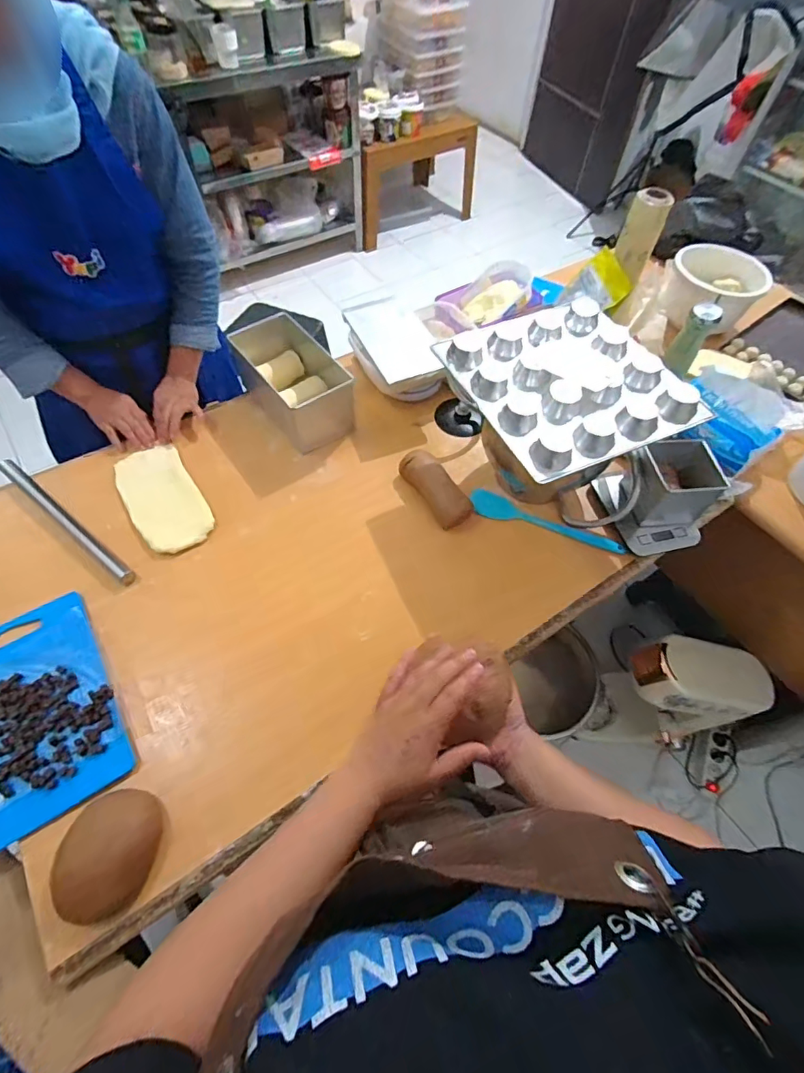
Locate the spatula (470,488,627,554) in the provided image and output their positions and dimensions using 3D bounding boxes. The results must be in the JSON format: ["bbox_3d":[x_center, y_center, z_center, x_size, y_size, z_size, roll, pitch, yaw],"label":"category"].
[{"bbox_3d":[0.249,-0.027,0.838,0.264,0.021,0.056,20,59,9],"label":"spatula"}]

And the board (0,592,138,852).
[{"bbox_3d":[-0.491,0.232,0.640,0.199,0.018,0.280,-29,67,-18],"label":"board"}]

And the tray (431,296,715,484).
[{"bbox_3d":[0.242,-0.234,0.721,0.295,0.032,0.303,-22,62,-16],"label":"tray"}]

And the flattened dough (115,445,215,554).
[{"bbox_3d":[-0.413,-0.069,0.838,0.113,0.005,0.238,-29,62,-19],"label":"flattened dough"}]

